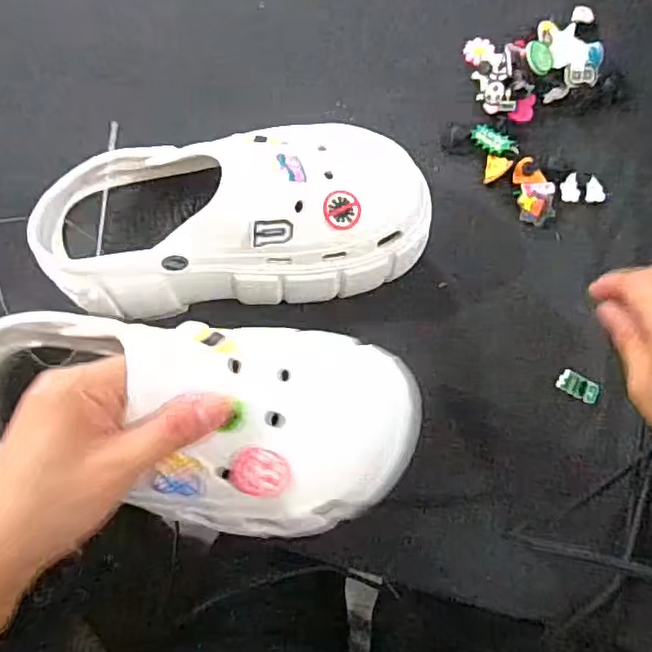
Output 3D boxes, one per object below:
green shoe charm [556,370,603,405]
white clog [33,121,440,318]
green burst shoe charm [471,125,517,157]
[{"bbox_3d":[0.168,0.040,0.404,0.030,0.007,0.015,24,74,6],"label":"green shoe charm"},{"bbox_3d":[-0.053,-0.072,0.390,0.232,0.100,0.098,-8,73,-1],"label":"white clog"},{"bbox_3d":[0.126,-0.141,0.462,0.032,0.005,0.018,41,77,11],"label":"green burst shoe charm"}]

